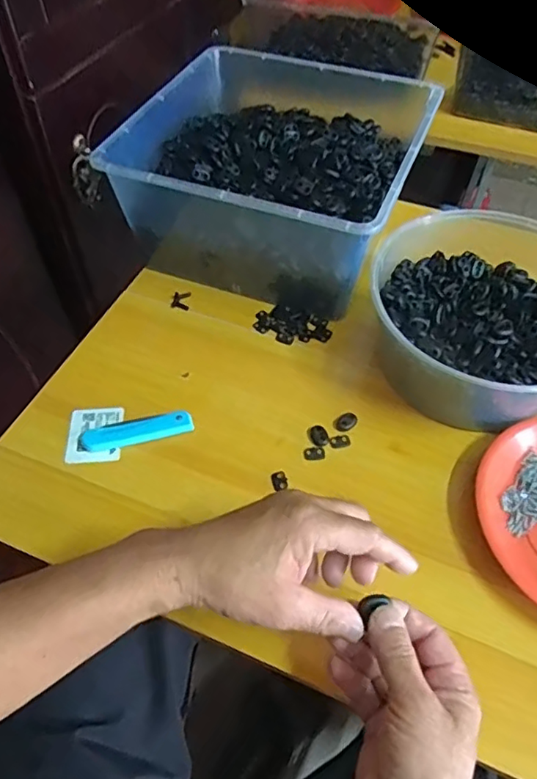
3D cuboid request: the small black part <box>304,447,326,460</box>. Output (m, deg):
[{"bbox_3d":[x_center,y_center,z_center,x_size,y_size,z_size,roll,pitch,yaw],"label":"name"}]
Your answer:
[{"bbox_3d":[0.042,0.059,0.518,0.020,0.004,0.012,1,53,0],"label":"small black part"}]

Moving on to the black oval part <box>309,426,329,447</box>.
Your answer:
[{"bbox_3d":[0.047,0.043,0.526,0.017,0.004,0.021,-24,57,-18],"label":"black oval part"}]

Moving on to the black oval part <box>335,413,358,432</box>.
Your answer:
[{"bbox_3d":[0.073,0.031,0.534,0.021,0.006,0.014,-26,58,-19],"label":"black oval part"}]

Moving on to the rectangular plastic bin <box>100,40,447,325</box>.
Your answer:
[{"bbox_3d":[0.014,-0.255,0.667,0.297,0.142,0.321,19,55,13],"label":"rectangular plastic bin"}]

